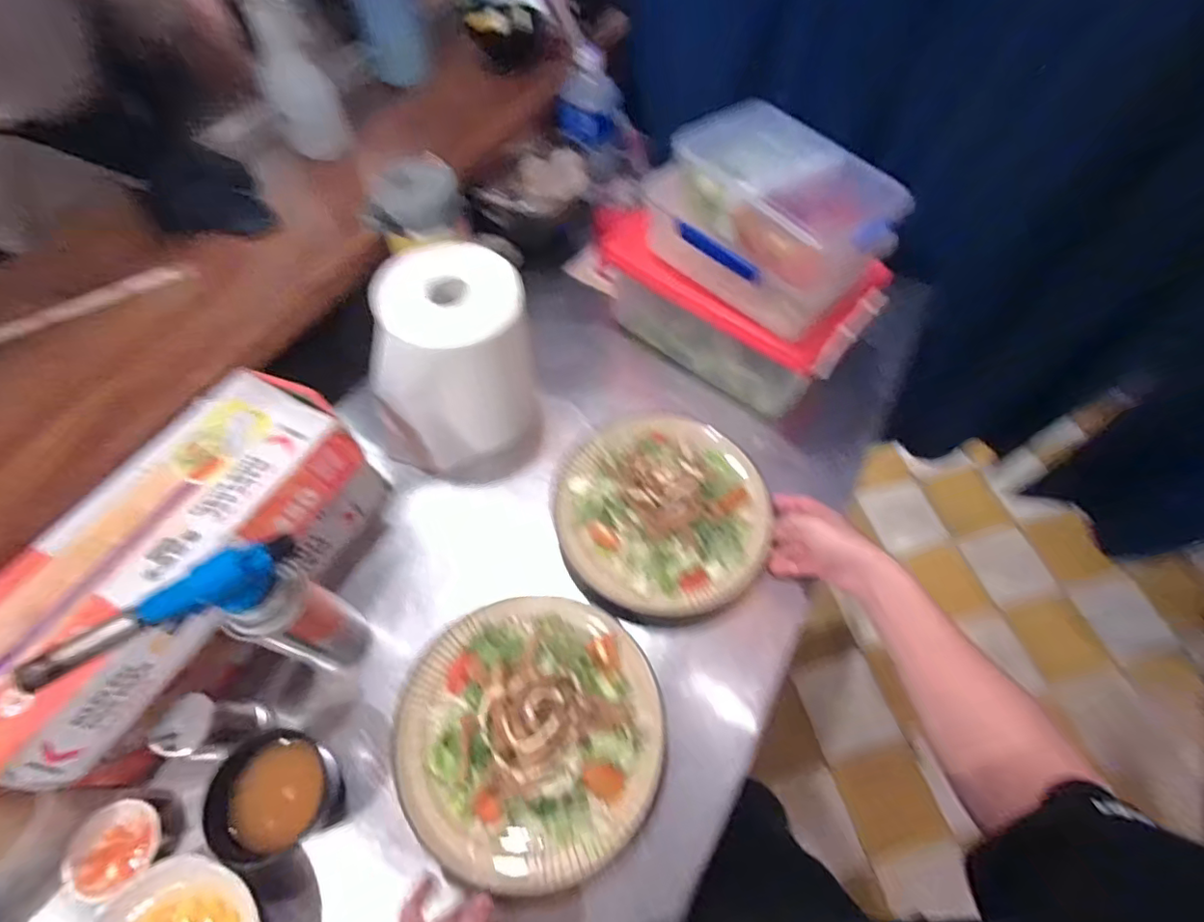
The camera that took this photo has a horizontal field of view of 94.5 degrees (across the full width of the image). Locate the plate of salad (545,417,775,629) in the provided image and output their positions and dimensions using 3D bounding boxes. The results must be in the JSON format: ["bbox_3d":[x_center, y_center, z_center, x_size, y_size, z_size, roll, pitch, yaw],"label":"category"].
[{"bbox_3d":[0.068,0.047,0.621,0.235,0.058,0.236,1,61,-1],"label":"plate of salad"}]

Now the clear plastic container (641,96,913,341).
[{"bbox_3d":[0.175,-0.263,0.605,0.234,0.145,0.129,41,67,19],"label":"clear plastic container"}]

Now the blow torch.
[{"bbox_3d":[-0.304,0.147,0.470,0.156,0.221,0.062,-23,64,-14],"label":"blow torch"}]

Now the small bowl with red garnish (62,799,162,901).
[{"bbox_3d":[-0.419,0.331,0.477,0.066,0.028,0.063,1,61,-1],"label":"small bowl with red garnish"}]

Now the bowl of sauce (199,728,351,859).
[{"bbox_3d":[-0.283,0.291,0.489,0.093,0.055,0.091,-25,64,-15],"label":"bowl of sauce"}]

